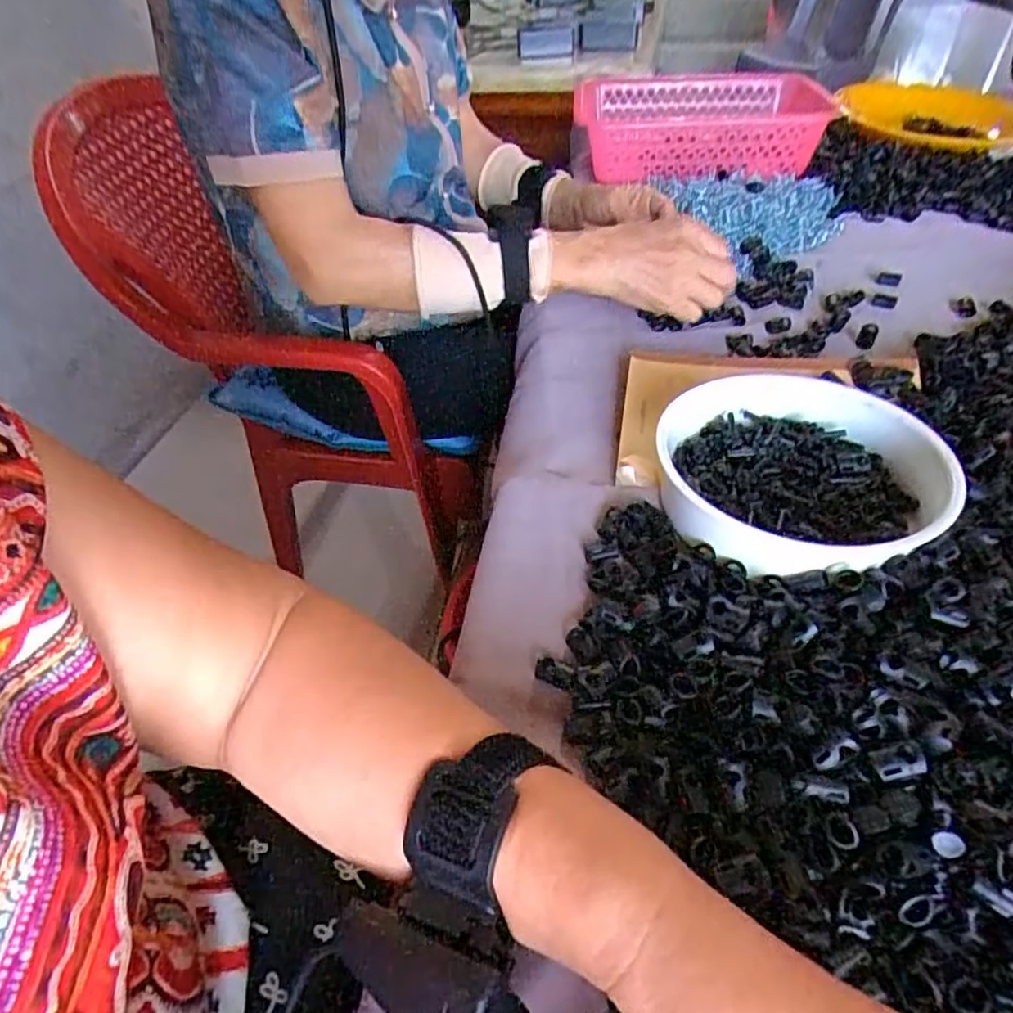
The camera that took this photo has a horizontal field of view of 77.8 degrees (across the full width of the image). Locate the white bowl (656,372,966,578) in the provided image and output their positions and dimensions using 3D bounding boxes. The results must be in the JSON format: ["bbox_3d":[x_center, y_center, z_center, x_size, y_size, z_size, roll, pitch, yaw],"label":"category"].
[{"bbox_3d":[0.175,-0.017,0.383,0.156,0.054,0.151,-1,47,1],"label":"white bowl"}]

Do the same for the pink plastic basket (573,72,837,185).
[{"bbox_3d":[0.239,-0.467,0.765,0.294,0.064,0.194,2,47,3],"label":"pink plastic basket"}]

